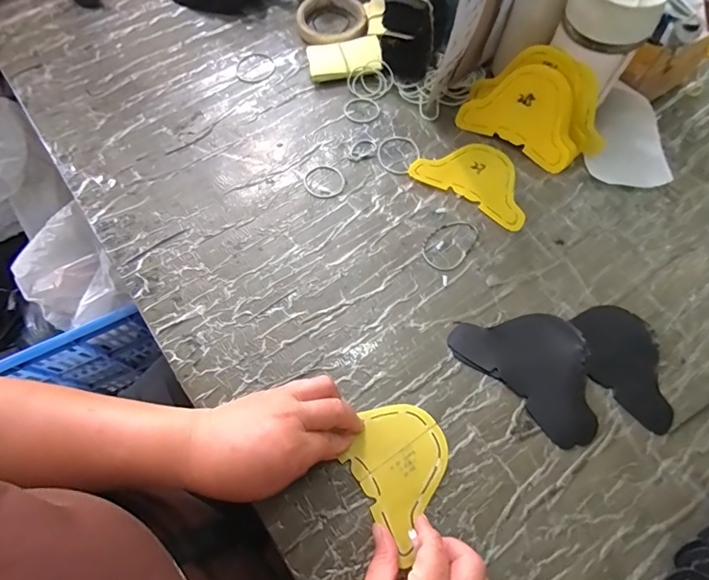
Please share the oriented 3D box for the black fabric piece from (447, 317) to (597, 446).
[{"bbox_3d":[0.172,0.067,0.404,0.143,0.010,0.092,42,72,18],"label":"black fabric piece"}]

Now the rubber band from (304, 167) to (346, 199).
[{"bbox_3d":[-0.035,-0.124,0.497,0.046,0.005,0.043,0,65,1],"label":"rubber band"}]

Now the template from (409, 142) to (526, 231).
[{"bbox_3d":[0.144,-0.133,0.498,0.135,0.005,0.088,32,70,10],"label":"template"}]

